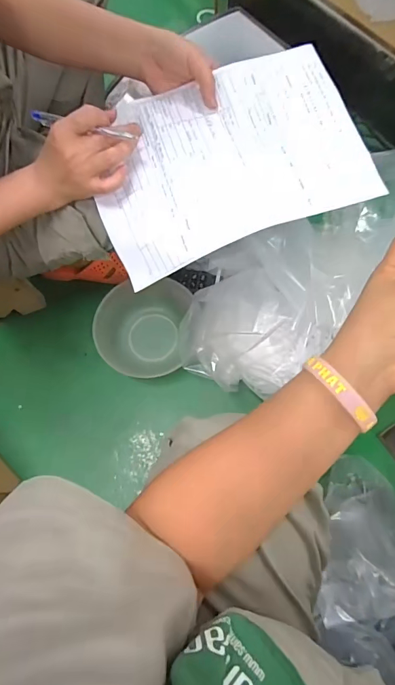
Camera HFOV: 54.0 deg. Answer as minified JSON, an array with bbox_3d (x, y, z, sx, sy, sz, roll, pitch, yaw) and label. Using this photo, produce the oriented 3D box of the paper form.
[{"bbox_3d":[0.024,-0.197,0.431,0.291,0.079,0.200,-16,71,-3],"label":"paper form"}]

